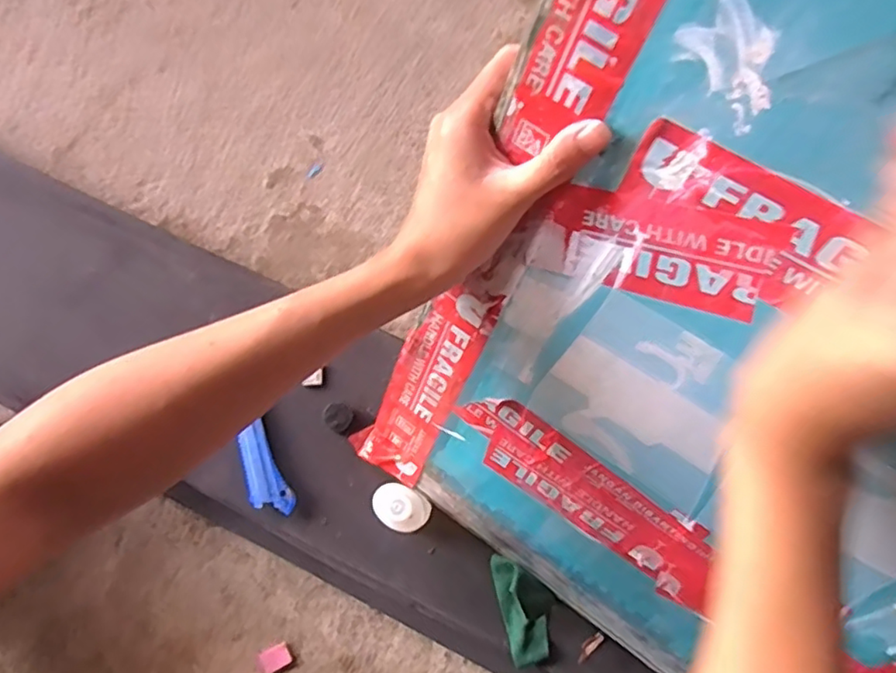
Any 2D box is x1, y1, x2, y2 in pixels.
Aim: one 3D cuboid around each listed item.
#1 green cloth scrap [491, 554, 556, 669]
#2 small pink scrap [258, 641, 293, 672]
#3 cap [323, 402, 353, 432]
[{"bbox_3d":[0.062,0.212,0.475,0.041,0.027,0.080,-14,76,-3],"label":"green cloth scrap"},{"bbox_3d":[-0.152,0.283,0.531,0.027,0.005,0.019,-26,77,-8],"label":"small pink scrap"},{"bbox_3d":[-0.093,0.068,0.512,0.024,0.006,0.023,0,76,1],"label":"cap"}]

